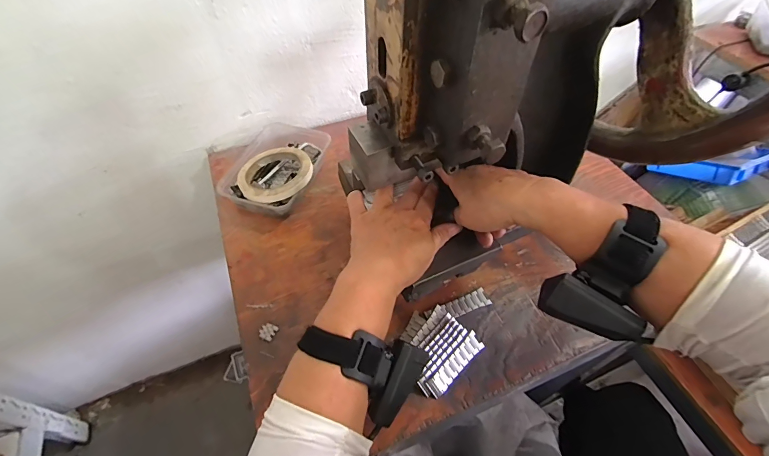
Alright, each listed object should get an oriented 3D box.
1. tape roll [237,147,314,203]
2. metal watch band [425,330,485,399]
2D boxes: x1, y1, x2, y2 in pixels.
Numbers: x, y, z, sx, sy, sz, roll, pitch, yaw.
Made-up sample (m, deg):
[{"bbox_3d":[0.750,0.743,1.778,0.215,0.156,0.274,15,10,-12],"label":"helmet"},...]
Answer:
[{"bbox_3d":[-0.155,-0.080,0.516,0.101,0.017,0.103,0,52,0],"label":"tape roll"},{"bbox_3d":[0.076,0.145,0.390,0.079,0.004,0.021,-37,89,-25],"label":"metal watch band"}]

